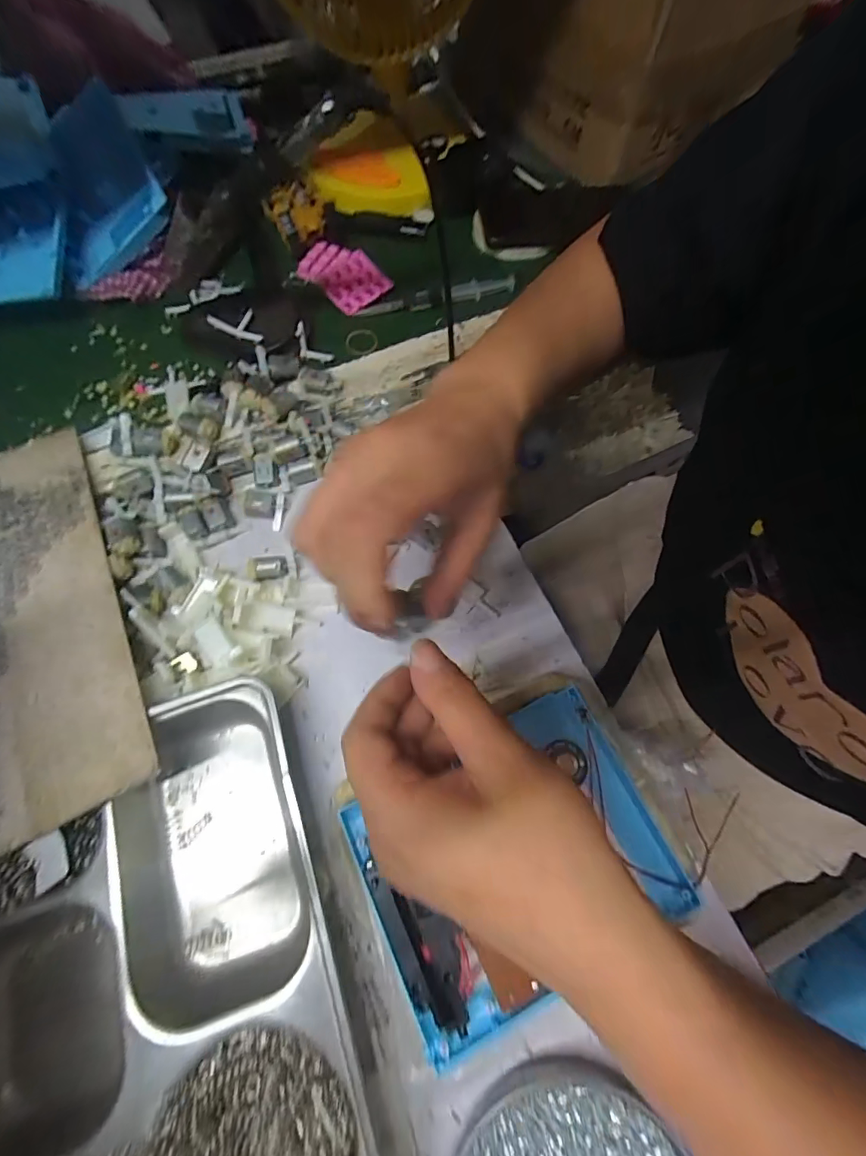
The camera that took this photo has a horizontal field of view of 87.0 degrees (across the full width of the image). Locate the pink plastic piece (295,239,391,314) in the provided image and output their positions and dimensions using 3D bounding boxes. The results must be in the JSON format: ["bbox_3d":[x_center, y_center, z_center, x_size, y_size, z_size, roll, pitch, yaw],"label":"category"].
[{"bbox_3d":[-0.091,-0.307,0.457,0.059,0.014,0.093,-42,75,-14],"label":"pink plastic piece"}]

